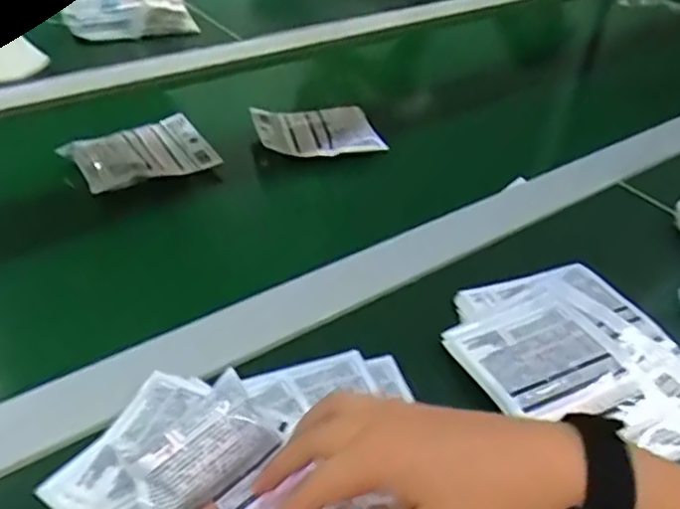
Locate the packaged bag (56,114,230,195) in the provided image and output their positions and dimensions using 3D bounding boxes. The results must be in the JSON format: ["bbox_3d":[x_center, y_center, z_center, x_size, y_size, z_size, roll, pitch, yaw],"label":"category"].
[{"bbox_3d":[-0.199,-0.107,0.693,0.136,0.023,0.097,-25,48,-32],"label":"packaged bag"}]

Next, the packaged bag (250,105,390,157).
[{"bbox_3d":[-0.024,-0.135,0.743,0.134,0.015,0.094,-1,39,-8],"label":"packaged bag"}]

